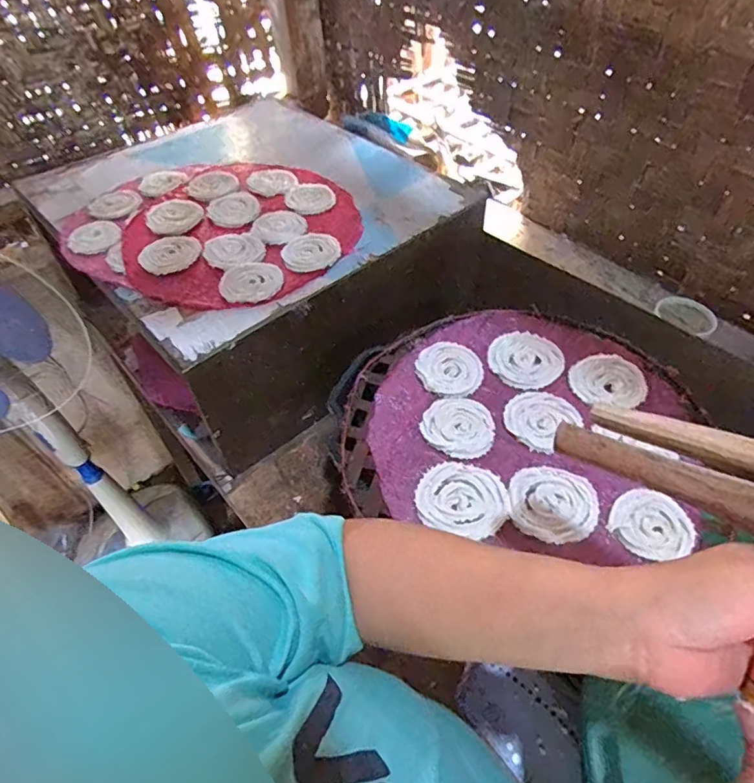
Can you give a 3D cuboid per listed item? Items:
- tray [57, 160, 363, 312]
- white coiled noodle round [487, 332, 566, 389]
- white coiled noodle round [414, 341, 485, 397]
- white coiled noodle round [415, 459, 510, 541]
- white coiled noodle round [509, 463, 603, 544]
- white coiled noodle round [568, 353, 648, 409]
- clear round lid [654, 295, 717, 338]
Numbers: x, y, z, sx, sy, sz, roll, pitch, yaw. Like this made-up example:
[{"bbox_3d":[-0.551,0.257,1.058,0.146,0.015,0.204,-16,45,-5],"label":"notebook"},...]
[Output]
[{"bbox_3d":[-0.234,-0.265,0.773,0.413,0.026,0.365,23,55,21],"label":"tray"},{"bbox_3d":[0.175,-0.039,0.604,0.084,0.005,0.082,-2,50,2],"label":"white coiled noodle round"},{"bbox_3d":[0.084,-0.029,0.596,0.075,0.007,0.078,1,50,5],"label":"white coiled noodle round"},{"bbox_3d":[0.083,0.099,0.491,0.084,0.007,0.076,13,52,14],"label":"white coiled noodle round"},{"bbox_3d":[0.166,0.104,0.483,0.079,0.004,0.079,-2,50,2],"label":"white coiled noodle round"},{"bbox_3d":[0.259,-0.014,0.575,0.080,0.007,0.073,9,51,11],"label":"white coiled noodle round"},{"bbox_3d":[0.481,-0.120,0.797,0.085,0.011,0.086,-2,50,2],"label":"clear round lid"}]

